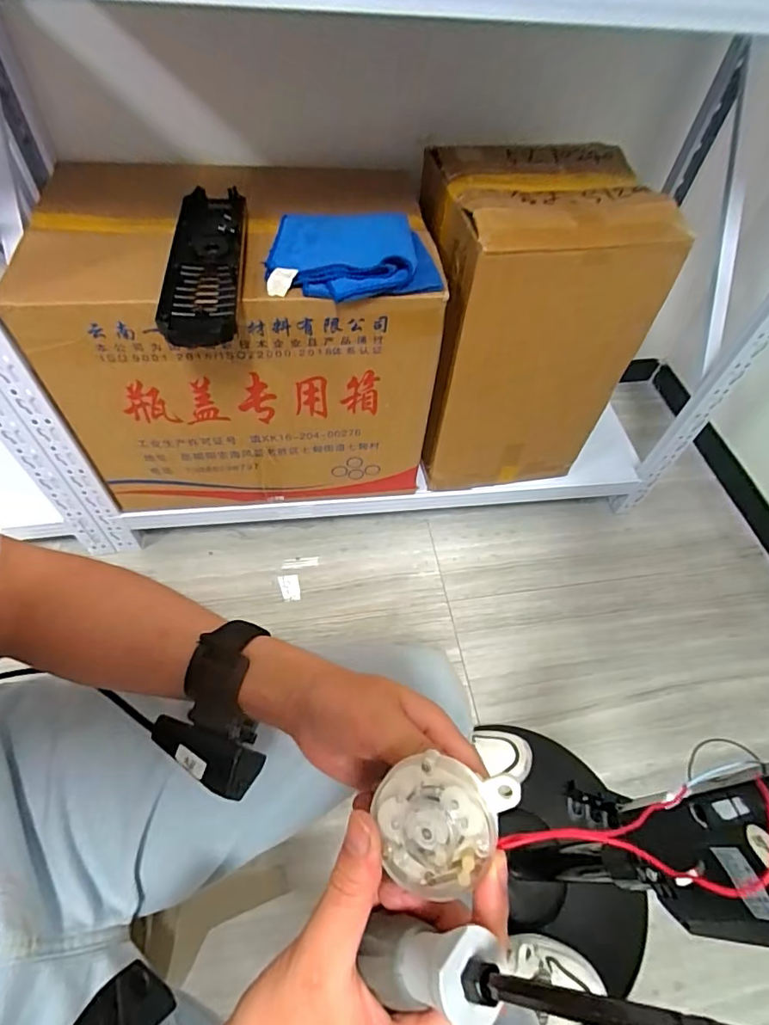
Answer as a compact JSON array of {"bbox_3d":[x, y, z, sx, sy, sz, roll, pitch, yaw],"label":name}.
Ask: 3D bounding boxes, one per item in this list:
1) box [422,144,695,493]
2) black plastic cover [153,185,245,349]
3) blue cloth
[{"bbox_3d":[0.238,-0.326,0.982,0.330,0.550,0.284,-3,55,-7],"label":"box"},{"bbox_3d":[-0.241,-0.354,0.703,0.086,0.044,0.392,-3,55,-7],"label":"black plastic cover"},{"bbox_3d":[-0.047,-0.378,0.753,0.241,0.060,0.202,1,55,-4],"label":"blue cloth"}]

